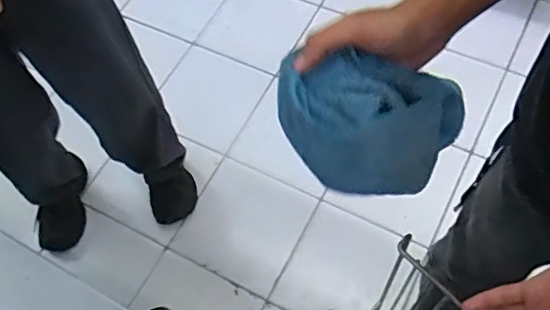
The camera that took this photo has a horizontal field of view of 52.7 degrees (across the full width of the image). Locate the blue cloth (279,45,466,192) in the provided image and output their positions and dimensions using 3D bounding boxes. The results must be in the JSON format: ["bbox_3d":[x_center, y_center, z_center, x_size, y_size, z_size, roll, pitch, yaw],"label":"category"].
[{"bbox_3d":[0.084,-0.030,0.519,0.090,0.212,0.126,15,94,51],"label":"blue cloth"}]

